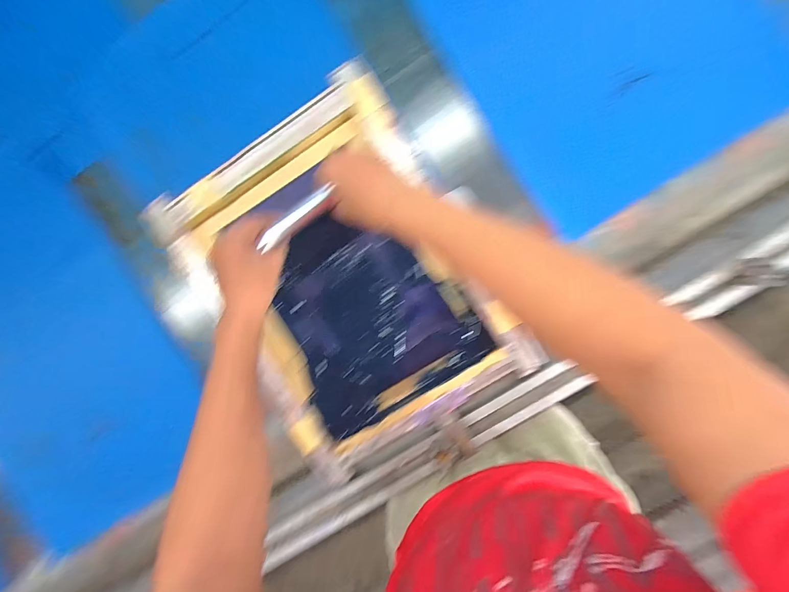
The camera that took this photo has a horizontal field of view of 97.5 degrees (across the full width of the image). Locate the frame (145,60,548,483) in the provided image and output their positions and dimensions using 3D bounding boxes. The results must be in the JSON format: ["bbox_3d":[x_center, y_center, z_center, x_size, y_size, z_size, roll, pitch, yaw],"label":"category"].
[{"bbox_3d":[-0.077,-0.022,0.505,0.364,0.070,0.473,-32,91,9],"label":"frame"}]

